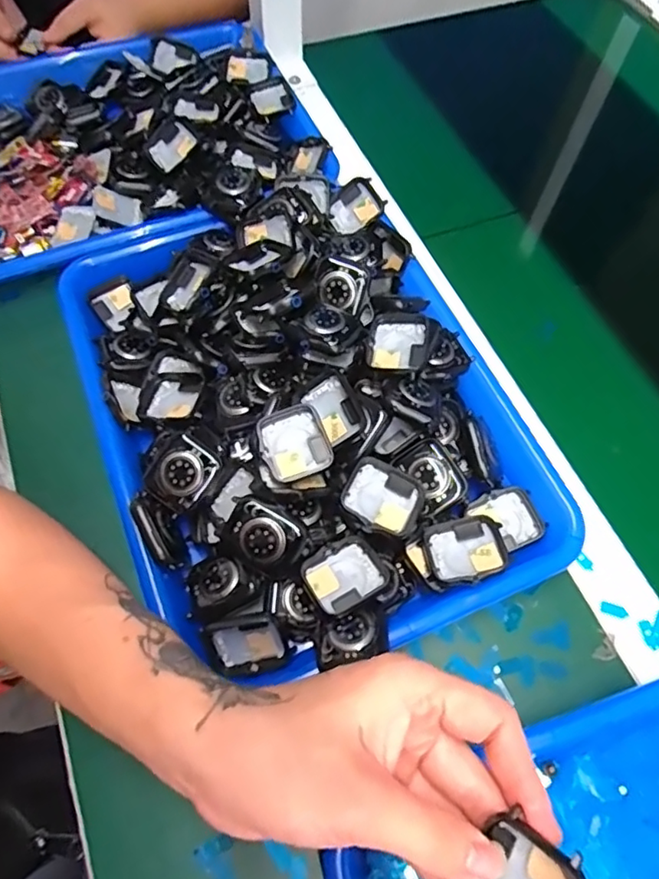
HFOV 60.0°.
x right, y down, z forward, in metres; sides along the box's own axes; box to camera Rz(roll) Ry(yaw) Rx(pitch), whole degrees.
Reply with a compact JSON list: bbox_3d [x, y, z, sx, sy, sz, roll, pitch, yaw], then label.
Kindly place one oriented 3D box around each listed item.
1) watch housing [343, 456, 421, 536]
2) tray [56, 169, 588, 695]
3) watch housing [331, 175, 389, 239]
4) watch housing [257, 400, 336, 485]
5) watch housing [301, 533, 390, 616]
[{"bbox_3d":[0.030,0.033,0.322,0.043,0.007,0.037,29,63,0],"label":"watch housing"},{"bbox_3d":[-0.018,-0.028,0.366,0.249,0.068,0.318,-20,66,-10],"label":"tray"},{"bbox_3d":[0.020,-0.181,0.446,0.042,0.013,0.035,-33,96,15],"label":"watch housing"},{"bbox_3d":[-0.020,0.003,0.329,0.038,0.008,0.043,-24,76,-10],"label":"watch housing"},{"bbox_3d":[0.009,0.074,0.315,0.042,0.010,0.037,-28,68,-14],"label":"watch housing"}]

